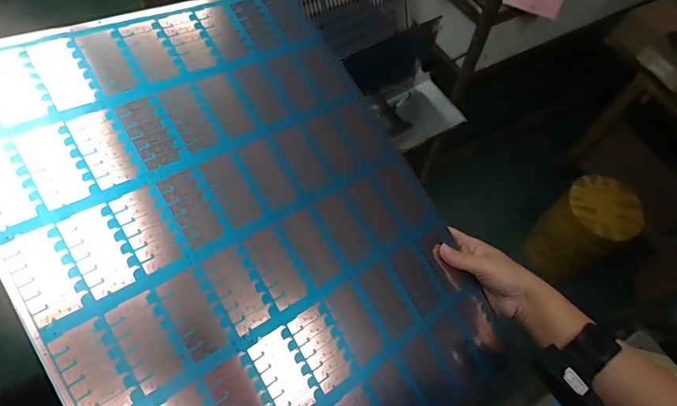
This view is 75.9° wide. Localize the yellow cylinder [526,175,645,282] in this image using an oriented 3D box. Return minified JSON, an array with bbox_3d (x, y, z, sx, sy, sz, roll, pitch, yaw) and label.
[{"bbox_3d":[0.827,0.103,1.495,0.214,0.410,0.222,1,60,-1],"label":"yellow cylinder"}]

